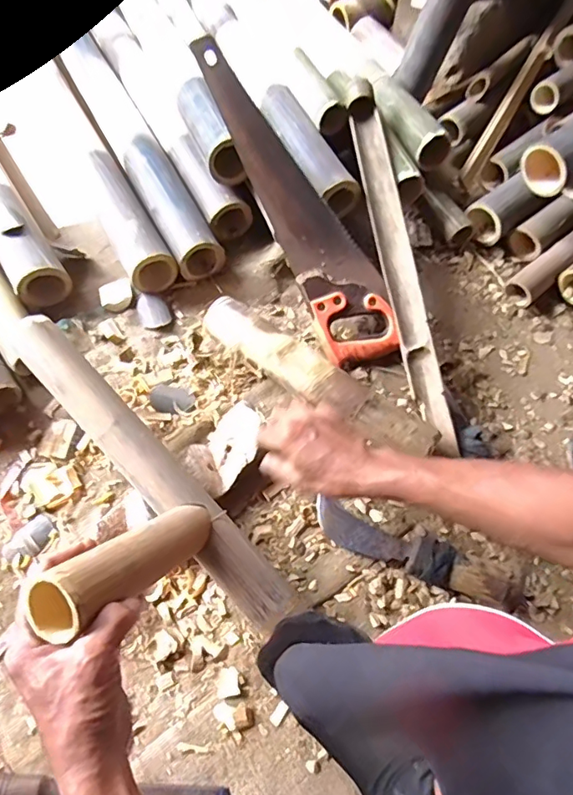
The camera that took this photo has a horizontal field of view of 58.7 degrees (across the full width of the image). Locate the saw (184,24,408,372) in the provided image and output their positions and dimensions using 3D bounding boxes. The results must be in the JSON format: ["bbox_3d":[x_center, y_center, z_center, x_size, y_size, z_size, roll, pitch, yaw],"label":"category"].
[{"bbox_3d":[0.009,-0.276,0.729,0.120,0.041,0.505,-32,93,-17],"label":"saw"}]

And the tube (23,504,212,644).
[{"bbox_3d":[-0.129,0.144,0.451,0.050,0.201,0.041,41,109,15],"label":"tube"}]

